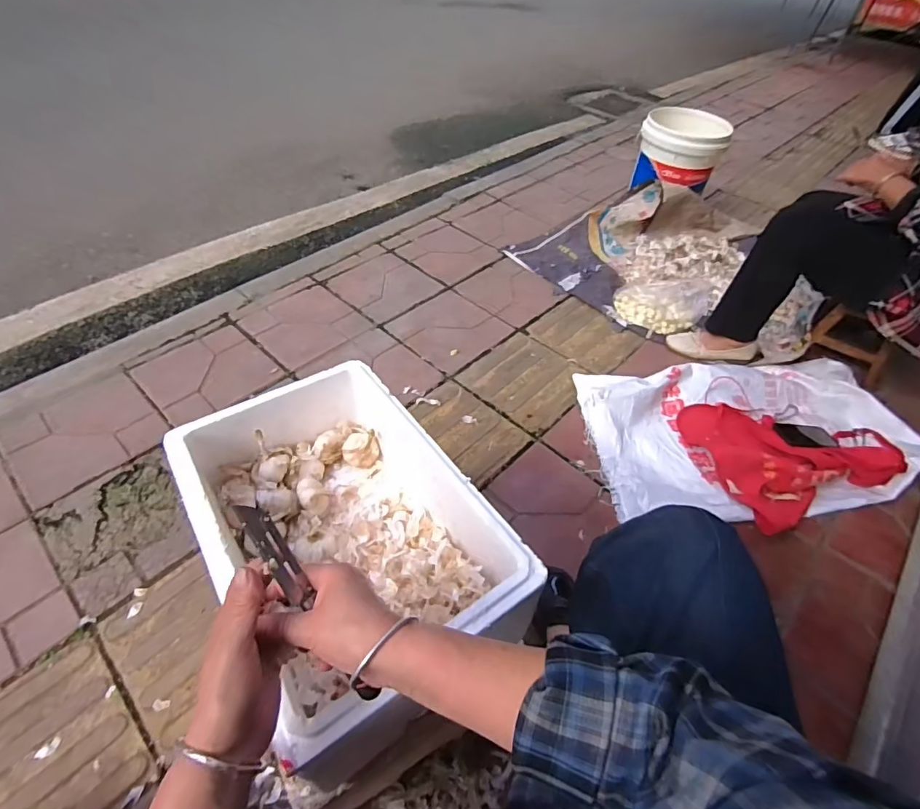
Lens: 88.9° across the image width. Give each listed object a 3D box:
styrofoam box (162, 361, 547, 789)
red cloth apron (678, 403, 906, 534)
[{"bbox_3d":[-0.149,0.159,0.619,0.291,0.168,0.443,-27,58,-26],"label":"styrofoam box"},{"bbox_3d":[0.839,0.112,1.144,0.500,0.076,0.349,-7,50,-8],"label":"red cloth apron"}]

